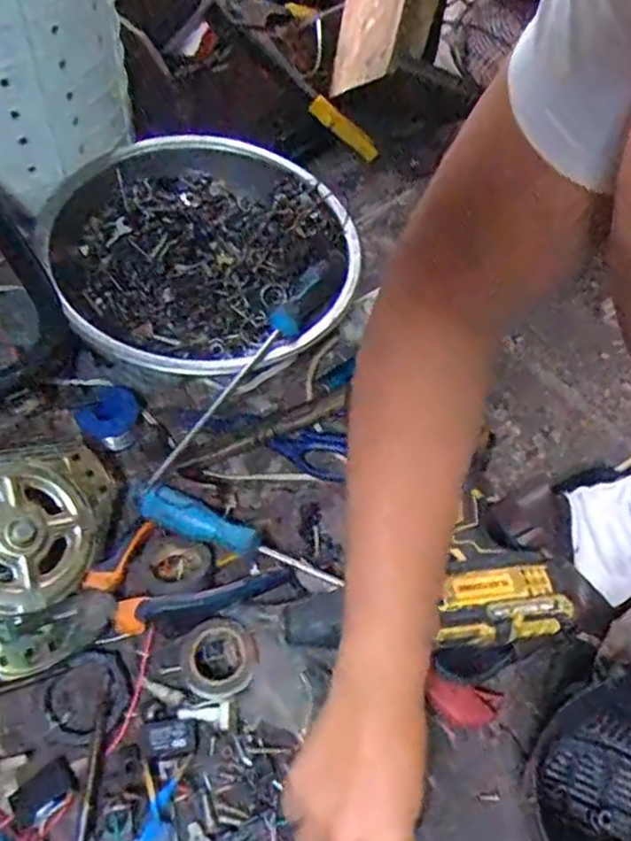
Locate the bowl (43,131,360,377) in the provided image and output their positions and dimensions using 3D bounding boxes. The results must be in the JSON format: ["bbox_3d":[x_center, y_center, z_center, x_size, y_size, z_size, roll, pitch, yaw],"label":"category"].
[{"bbox_3d":[-0.107,-0.155,0.642,0.258,0.108,0.279,1,56,-2],"label":"bowl"}]

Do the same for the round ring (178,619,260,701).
[{"bbox_3d":[-0.070,0.171,0.479,0.052,0.023,0.053,1,56,-2],"label":"round ring"}]

